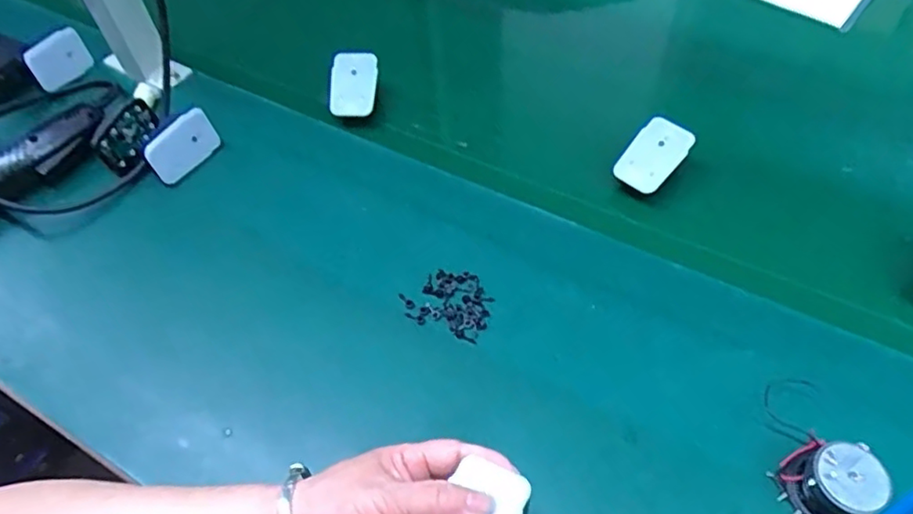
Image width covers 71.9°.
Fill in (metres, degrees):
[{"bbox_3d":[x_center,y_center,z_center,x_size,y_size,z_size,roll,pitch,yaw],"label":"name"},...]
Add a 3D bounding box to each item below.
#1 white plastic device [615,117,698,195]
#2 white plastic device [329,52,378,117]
[{"bbox_3d":[0.174,-0.090,0.557,0.045,0.006,0.066,35,94,14],"label":"white plastic device"},{"bbox_3d":[-0.103,-0.173,0.632,0.047,0.062,0.021,1,20,-16],"label":"white plastic device"}]

